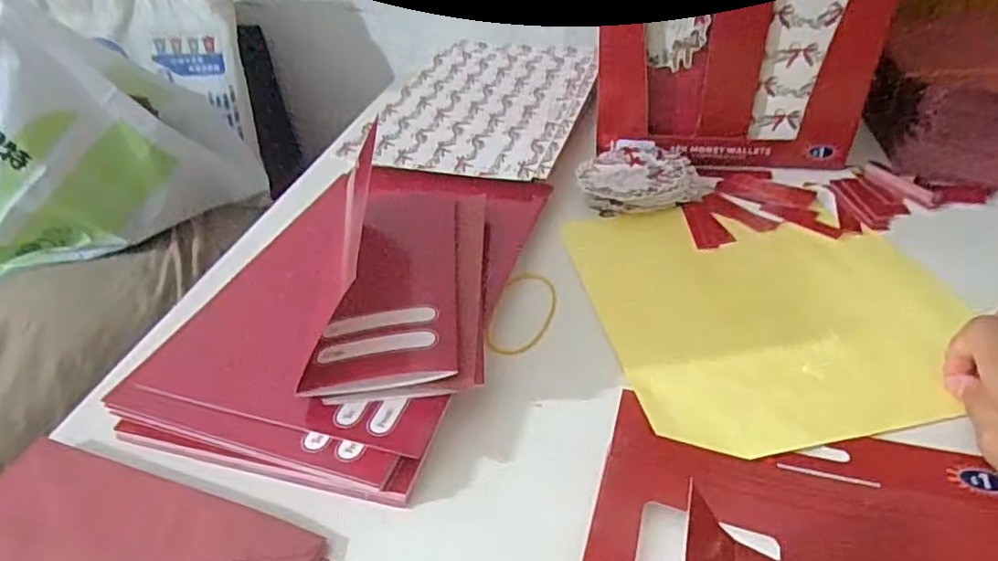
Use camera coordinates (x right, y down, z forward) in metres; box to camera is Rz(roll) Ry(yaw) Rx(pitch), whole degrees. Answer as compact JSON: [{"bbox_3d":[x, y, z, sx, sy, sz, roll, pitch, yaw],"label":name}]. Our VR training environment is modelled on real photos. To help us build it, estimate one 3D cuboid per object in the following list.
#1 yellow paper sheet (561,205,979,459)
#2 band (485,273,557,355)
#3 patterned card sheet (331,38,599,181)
[{"bbox_3d":[0.167,0.010,0.395,0.206,0.013,0.210,-9,42,-5],"label":"yellow paper sheet"},{"bbox_3d":[0.015,0.020,0.401,0.039,0.004,0.073,9,39,17],"label":"band"},{"bbox_3d":[-0.011,-0.174,0.603,0.181,0.004,0.279,9,41,15],"label":"patterned card sheet"}]

